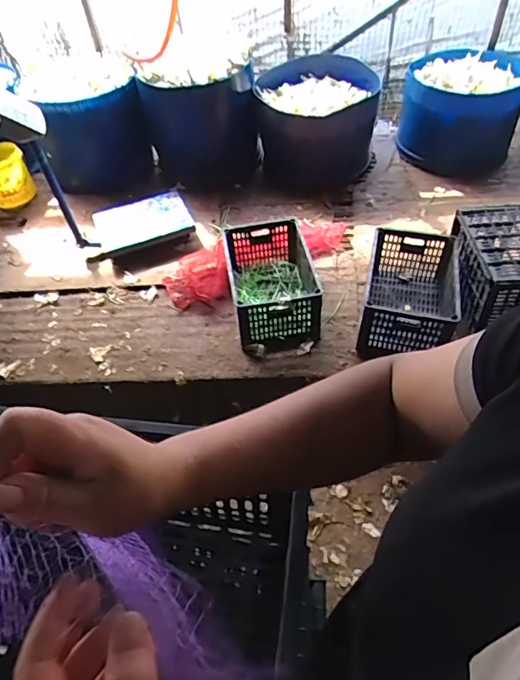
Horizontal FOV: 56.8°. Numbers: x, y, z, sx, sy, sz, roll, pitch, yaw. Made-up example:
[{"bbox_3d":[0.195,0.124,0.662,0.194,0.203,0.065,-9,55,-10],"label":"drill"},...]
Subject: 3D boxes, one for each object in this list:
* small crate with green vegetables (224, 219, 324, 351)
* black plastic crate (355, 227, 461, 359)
[{"bbox_3d":[0.045,-0.219,1.810,0.305,0.205,0.495,-9,50,-2],"label":"small crate with green vegetables"},{"bbox_3d":[0.528,-0.162,1.705,0.302,0.281,0.443,11,52,14],"label":"black plastic crate"}]

